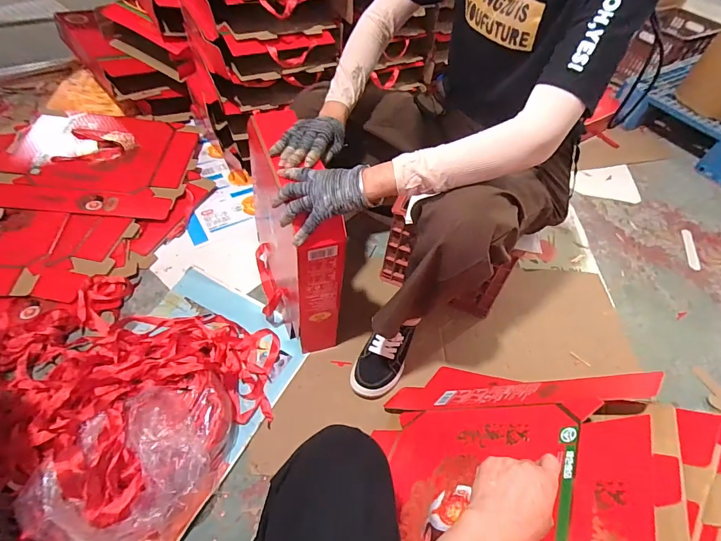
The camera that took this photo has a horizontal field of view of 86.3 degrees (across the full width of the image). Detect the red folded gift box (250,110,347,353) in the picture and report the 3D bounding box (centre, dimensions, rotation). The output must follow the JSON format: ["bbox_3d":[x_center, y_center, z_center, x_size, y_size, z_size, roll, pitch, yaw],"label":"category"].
[{"bbox_3d":[-0.145,-0.054,0.829,0.098,0.392,0.327,-17,56,-18],"label":"red folded gift box"}]

